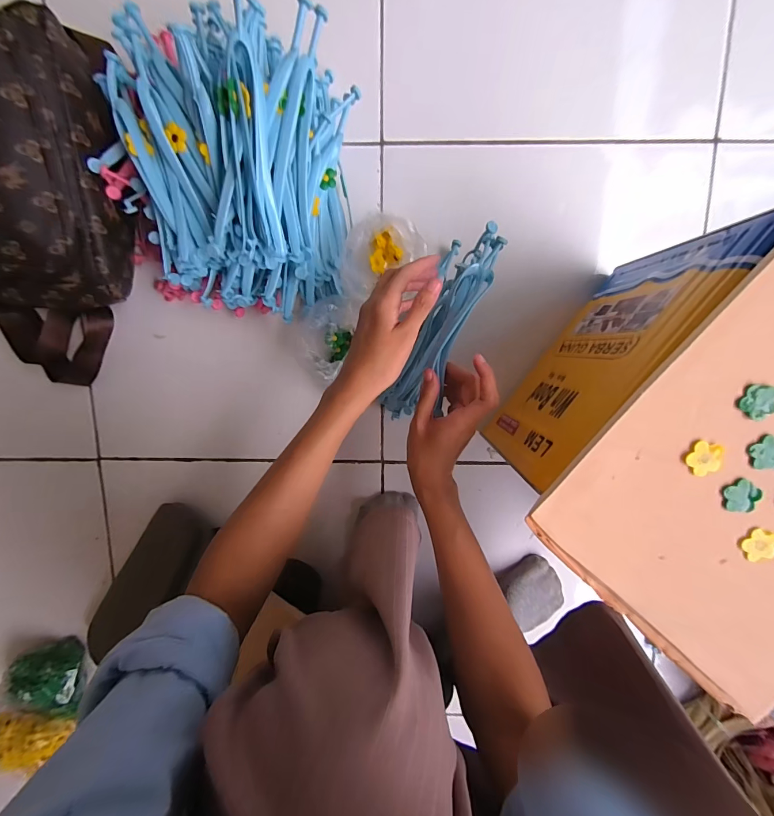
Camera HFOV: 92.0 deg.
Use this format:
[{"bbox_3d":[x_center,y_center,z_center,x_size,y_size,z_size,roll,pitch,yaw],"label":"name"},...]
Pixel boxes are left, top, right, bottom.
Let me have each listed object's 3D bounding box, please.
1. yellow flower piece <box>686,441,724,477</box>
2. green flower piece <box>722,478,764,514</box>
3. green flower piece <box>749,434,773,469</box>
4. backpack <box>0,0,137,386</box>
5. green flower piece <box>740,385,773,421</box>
[{"bbox_3d":[0.213,0.035,0.249,0.021,0.004,0.023,0,99,1],"label":"yellow flower piece"},{"bbox_3d":[0.239,0.060,0.251,0.022,0.004,0.021,0,99,1],"label":"green flower piece"},{"bbox_3d":[0.253,0.029,0.247,0.021,0.004,0.022,0,99,1],"label":"green flower piece"},{"bbox_3d":[-0.421,-0.206,0.391,0.261,0.152,0.357,6,99,1],"label":"backpack"},{"bbox_3d":[0.242,-0.003,0.242,0.021,0.006,0.022,0,99,1],"label":"green flower piece"}]

